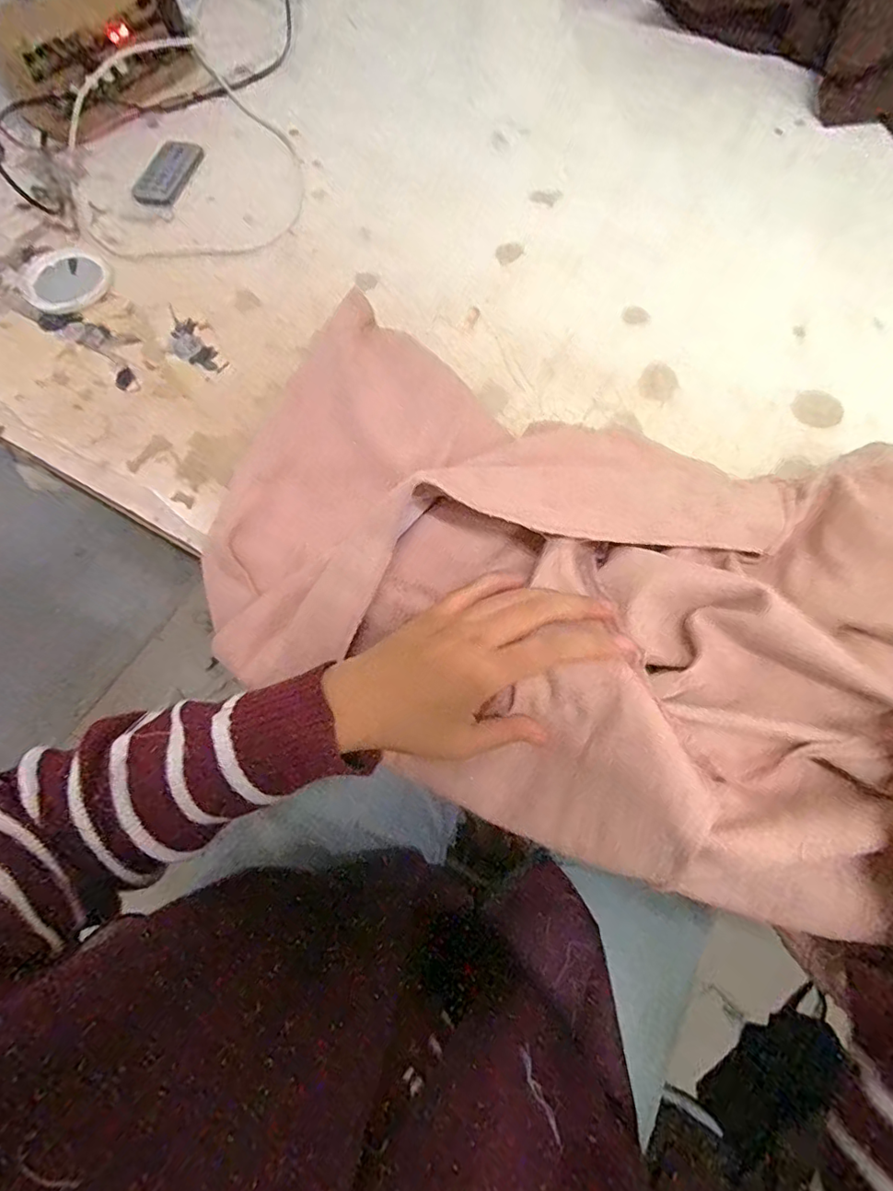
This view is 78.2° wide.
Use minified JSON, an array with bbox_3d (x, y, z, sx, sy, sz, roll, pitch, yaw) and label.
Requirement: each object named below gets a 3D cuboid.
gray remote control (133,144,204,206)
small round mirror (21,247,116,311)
[{"bbox_3d":[-0.272,-0.413,0.537,0.046,0.004,0.089,12,69,6],"label":"gray remote control"},{"bbox_3d":[-0.337,-0.280,0.486,0.071,0.007,0.076,-1,68,2],"label":"small round mirror"}]

